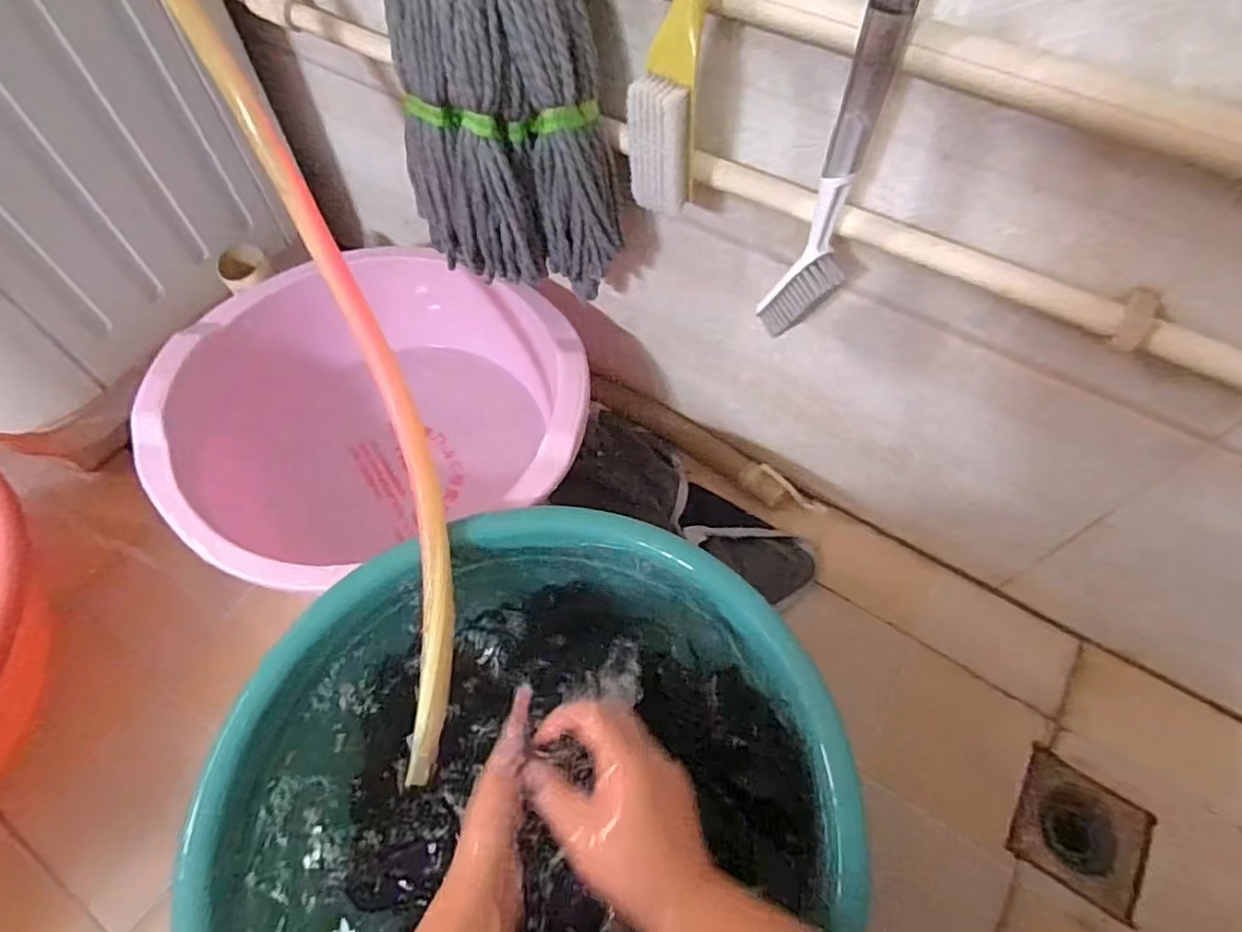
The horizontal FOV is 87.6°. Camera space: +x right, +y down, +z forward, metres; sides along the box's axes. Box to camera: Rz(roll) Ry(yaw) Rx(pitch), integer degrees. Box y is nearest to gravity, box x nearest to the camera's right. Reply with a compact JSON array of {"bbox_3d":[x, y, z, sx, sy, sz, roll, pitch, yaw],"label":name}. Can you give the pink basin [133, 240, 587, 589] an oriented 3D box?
[{"bbox_3d":[-0.229,-0.037,0.668,0.381,0.171,0.386,0,60,-1],"label":"pink basin"}]

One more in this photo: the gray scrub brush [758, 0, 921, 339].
[{"bbox_3d":[0.130,-0.171,0.396,0.047,0.226,0.042,17,61,9],"label":"gray scrub brush"}]

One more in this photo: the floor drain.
[{"bbox_3d":[0.421,0.333,0.591,0.109,0.016,0.099,28,64,14],"label":"floor drain"}]

